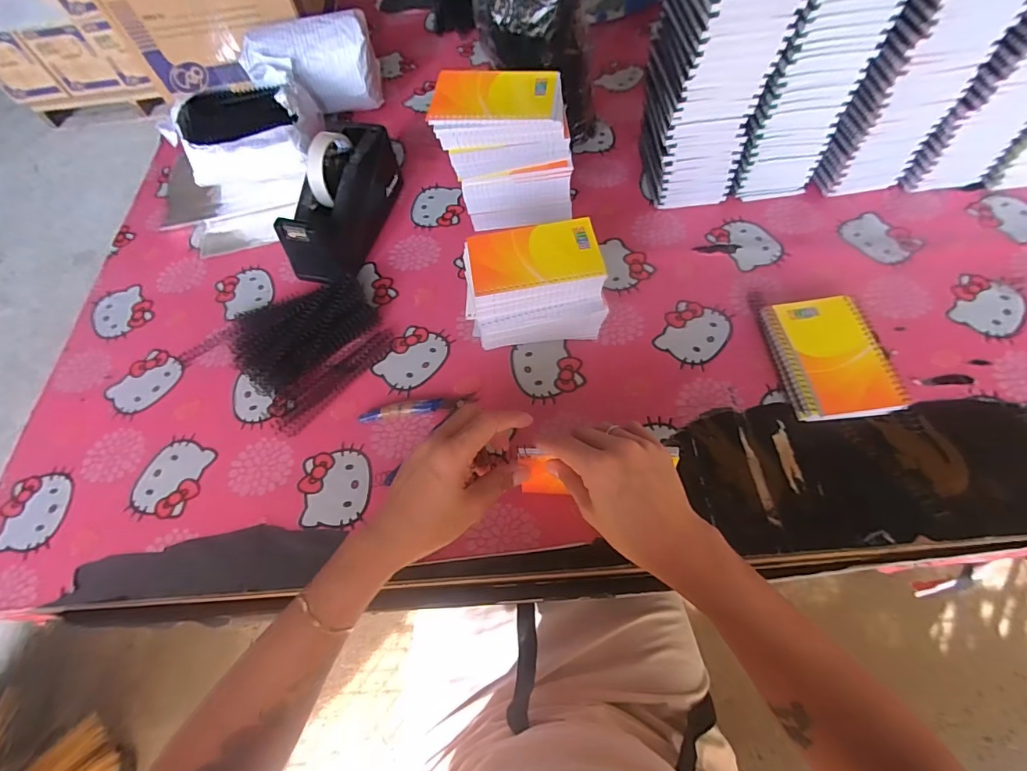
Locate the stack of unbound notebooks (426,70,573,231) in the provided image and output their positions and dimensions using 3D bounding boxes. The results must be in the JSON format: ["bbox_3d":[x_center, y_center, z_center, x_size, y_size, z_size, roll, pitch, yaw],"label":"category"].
[{"bbox_3d":[-0.006,-0.267,0.561,0.149,0.164,0.086,0,62,5],"label":"stack of unbound notebooks"}]

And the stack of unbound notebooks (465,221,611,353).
[{"bbox_3d":[0.022,-0.103,0.507,0.136,0.093,0.096,-10,61,-1],"label":"stack of unbound notebooks"}]

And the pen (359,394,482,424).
[{"bbox_3d":[-0.099,0.023,0.490,0.120,0.015,0.017,-8,61,0],"label":"pen"}]

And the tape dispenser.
[{"bbox_3d":[-0.218,-0.231,0.587,0.078,0.113,0.217,8,63,9],"label":"tape dispenser"}]

